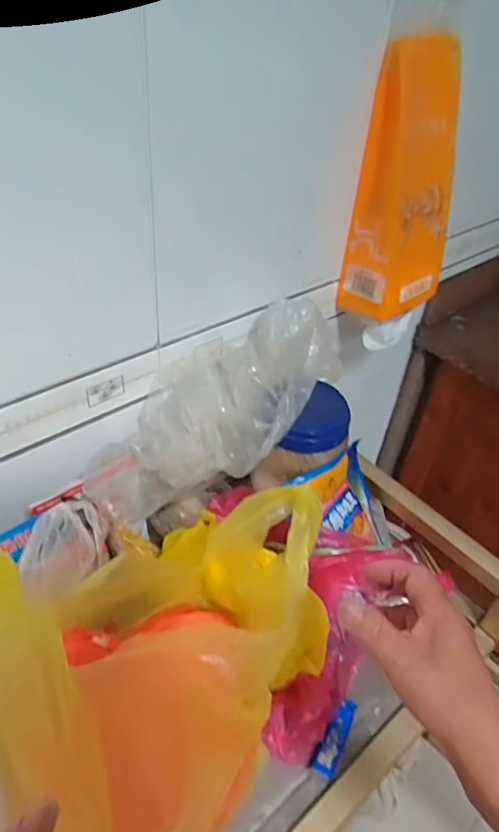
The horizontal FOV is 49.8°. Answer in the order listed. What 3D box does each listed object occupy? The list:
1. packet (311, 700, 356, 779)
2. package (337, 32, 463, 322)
[{"bbox_3d":[0.090,0.329,0.551,0.022,0.004,0.074,33,52,9],"label":"packet"},{"bbox_3d":[0.211,-0.290,0.691,0.120,0.313,0.090,-30,53,-33],"label":"package"}]

